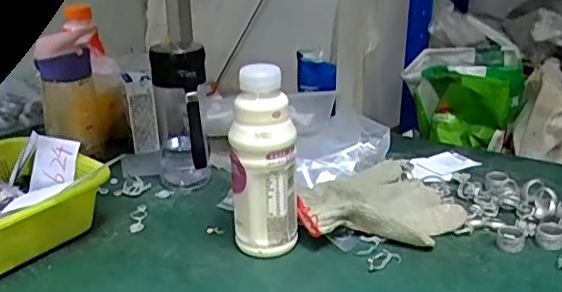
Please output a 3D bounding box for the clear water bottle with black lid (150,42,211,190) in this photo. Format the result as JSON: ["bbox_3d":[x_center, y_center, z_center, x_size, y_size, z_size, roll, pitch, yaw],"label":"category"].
[{"bbox_3d":[-0.125,-0.035,0.732,0.063,0.189,0.080,-6,22,-13],"label":"clear water bottle with black lid"}]

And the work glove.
[{"bbox_3d":[0.111,0.064,0.675,0.184,0.042,0.153,-1,22,0],"label":"work glove"}]

